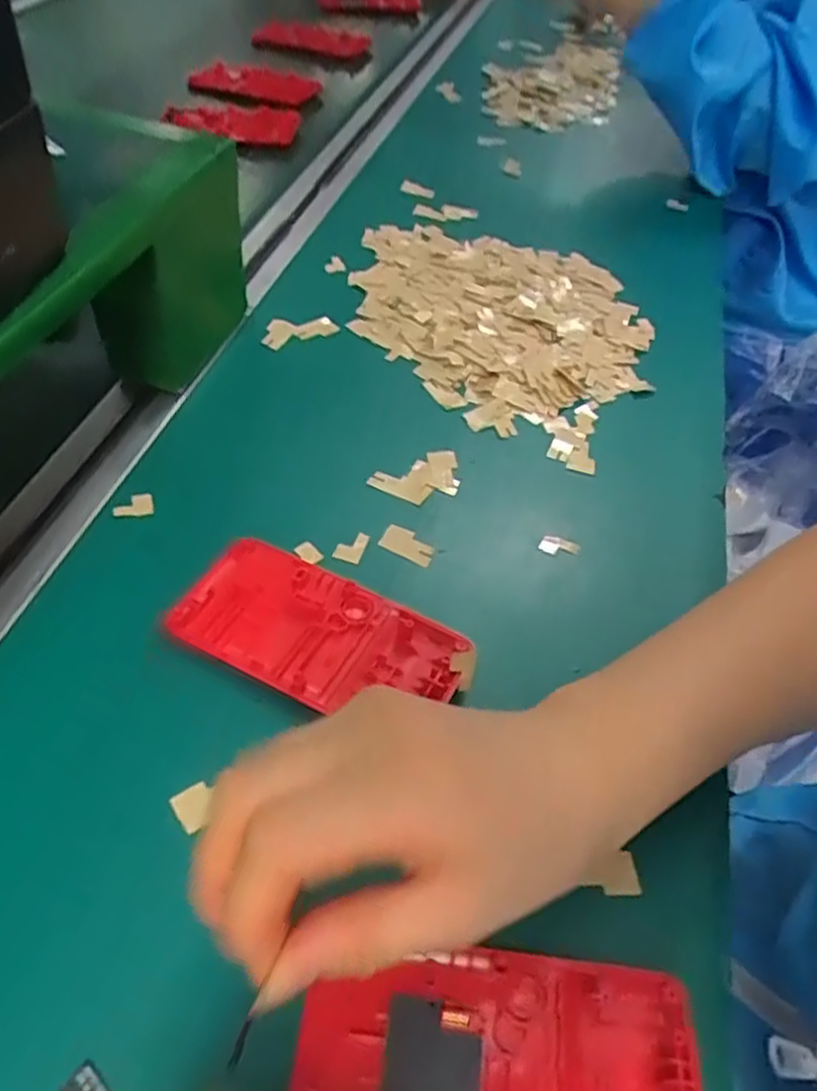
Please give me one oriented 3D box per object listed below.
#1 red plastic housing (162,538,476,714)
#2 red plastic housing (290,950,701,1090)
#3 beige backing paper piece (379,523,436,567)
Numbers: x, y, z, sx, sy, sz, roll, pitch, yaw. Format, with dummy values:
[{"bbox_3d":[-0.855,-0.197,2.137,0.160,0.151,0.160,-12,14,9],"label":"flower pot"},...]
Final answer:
[{"bbox_3d":[-0.039,0.038,0.329,0.121,0.012,0.061,23,51,13],"label":"red plastic housing"},{"bbox_3d":[0.027,0.158,0.232,0.119,0.011,0.060,7,49,-1],"label":"red plastic housing"},{"bbox_3d":[0.000,0.000,0.373,0.026,0.006,0.013,25,51,15],"label":"beige backing paper piece"}]

